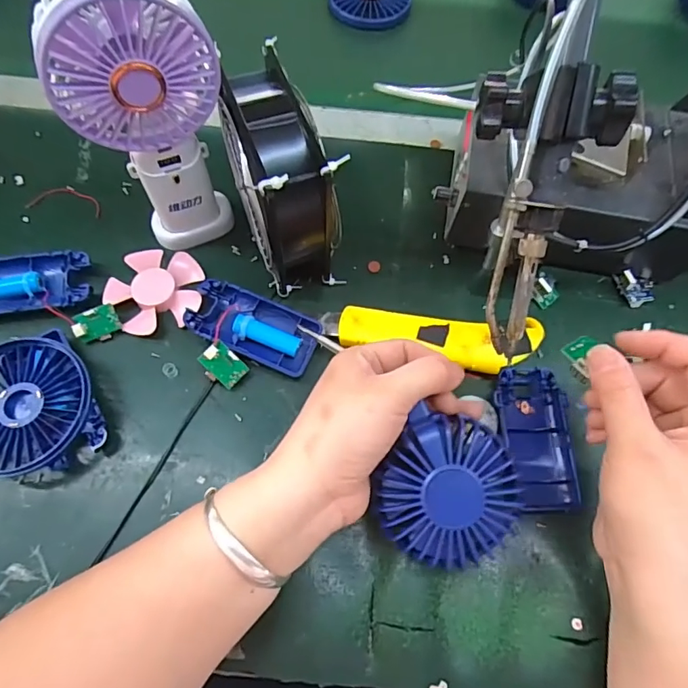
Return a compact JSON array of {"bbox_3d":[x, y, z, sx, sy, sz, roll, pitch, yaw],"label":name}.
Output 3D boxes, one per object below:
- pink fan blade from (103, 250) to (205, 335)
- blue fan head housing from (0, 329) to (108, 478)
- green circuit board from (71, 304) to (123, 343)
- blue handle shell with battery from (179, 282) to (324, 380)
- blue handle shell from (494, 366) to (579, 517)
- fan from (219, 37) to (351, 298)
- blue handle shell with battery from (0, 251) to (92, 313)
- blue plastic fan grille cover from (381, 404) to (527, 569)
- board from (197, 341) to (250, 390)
[{"bbox_3d":[-0.141,-0.042,0.362,0.068,0.013,0.065,1,68,-2],"label":"pink fan blade"},{"bbox_3d":[-0.207,0.041,0.315,0.083,0.029,0.092,-29,72,-13],"label":"blue fan head housing"},{"bbox_3d":[-0.177,-0.013,0.345,0.030,0.004,0.024,-19,106,-15],"label":"green circuit board"},{"bbox_3d":[-0.065,-0.012,0.348,0.091,0.022,0.046,21,69,7],"label":"blue handle shell with battery"},{"bbox_3d":[0.129,0.063,0.327,0.047,0.015,0.094,2,68,-1],"label":"blue handle shell"},{"bbox_3d":[-0.045,-0.111,0.336,0.047,0.116,0.111,-20,70,-10],"label":"fan"},{"bbox_3d":[-0.237,-0.043,0.358,0.092,0.015,0.046,-5,68,-4],"label":"blue handle shell with battery"},{"bbox_3d":[0.059,0.082,0.267,0.073,0.026,0.075,22,69,7],"label":"blue plastic fan grille cover"},{"bbox_3d":[-0.084,0.016,0.334,0.024,0.004,0.031,-45,109,-6],"label":"board"}]

